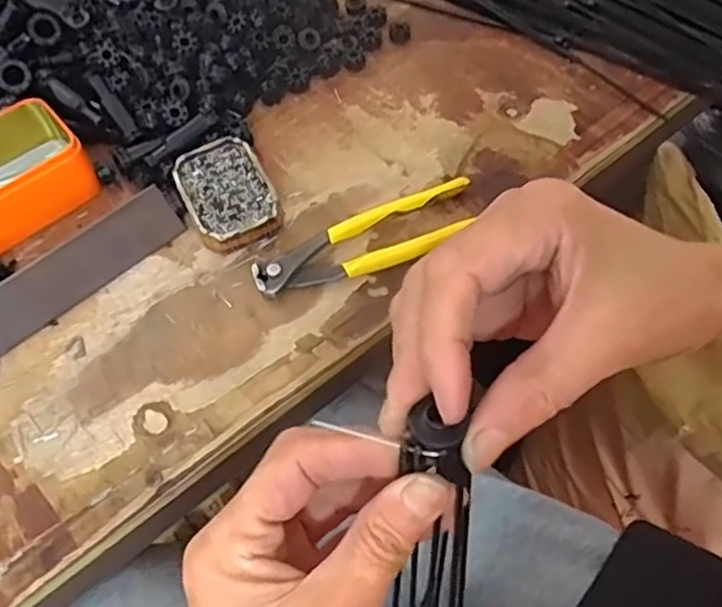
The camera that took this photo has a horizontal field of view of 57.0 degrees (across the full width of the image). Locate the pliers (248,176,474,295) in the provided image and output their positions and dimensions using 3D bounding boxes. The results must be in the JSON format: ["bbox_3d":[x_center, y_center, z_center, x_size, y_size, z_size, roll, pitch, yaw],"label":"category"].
[{"bbox_3d":[0.006,-0.041,0.458,0.161,0.016,0.047,-20,60,-9],"label":"pliers"}]

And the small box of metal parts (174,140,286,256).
[{"bbox_3d":[-0.097,-0.079,0.487,0.060,0.022,0.089,-24,60,-11],"label":"small box of metal parts"}]

